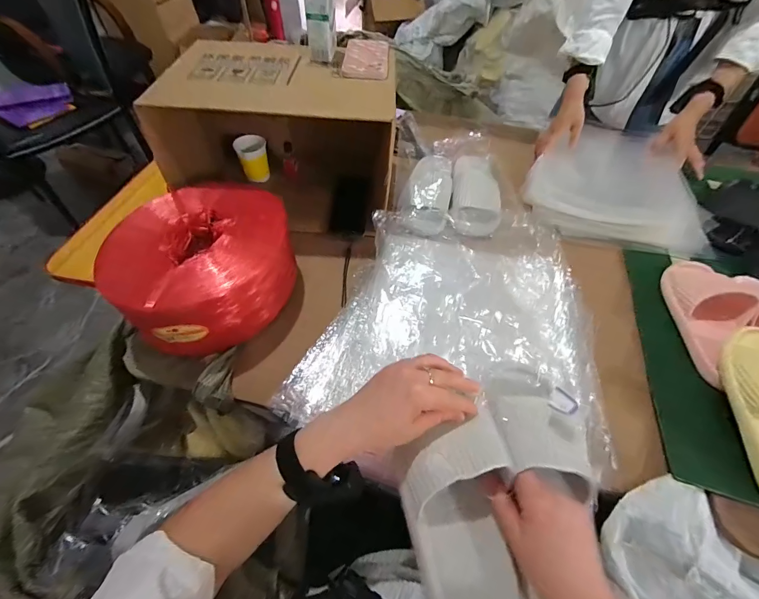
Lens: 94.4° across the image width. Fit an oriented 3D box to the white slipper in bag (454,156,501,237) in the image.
[{"bbox_3d":[0.216,-0.255,0.795,0.106,0.057,0.269,4,53,3],"label":"white slipper in bag"}]

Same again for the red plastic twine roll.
[{"bbox_3d":[-0.283,-0.055,0.569,0.235,0.127,0.256,0,53,0],"label":"red plastic twine roll"}]

